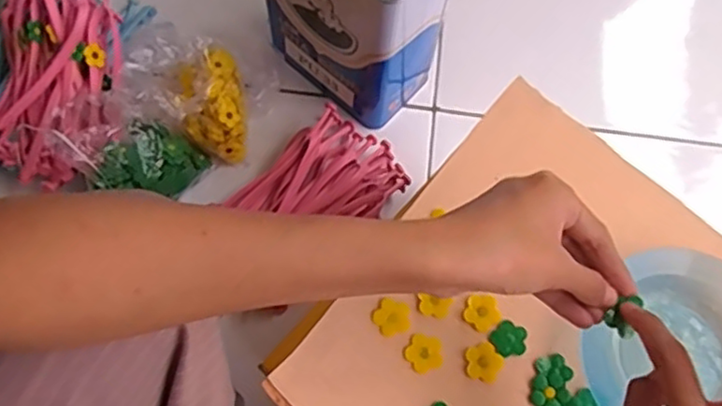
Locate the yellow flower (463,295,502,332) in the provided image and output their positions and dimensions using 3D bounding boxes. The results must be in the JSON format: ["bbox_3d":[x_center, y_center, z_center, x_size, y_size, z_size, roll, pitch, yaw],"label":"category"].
[{"bbox_3d":[0.080,0.071,0.424,0.024,0.004,0.023,1,72,-2],"label":"yellow flower"}]

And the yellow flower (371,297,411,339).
[{"bbox_3d":[0.020,0.075,0.420,0.024,0.004,0.024,1,72,-2],"label":"yellow flower"}]

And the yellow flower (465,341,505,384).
[{"bbox_3d":[0.080,0.102,0.413,0.024,0.004,0.025,1,72,-2],"label":"yellow flower"}]

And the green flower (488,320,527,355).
[{"bbox_3d":[0.096,0.088,0.419,0.024,0.004,0.021,8,72,0],"label":"green flower"}]

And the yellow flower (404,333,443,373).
[{"bbox_3d":[0.040,0.096,0.414,0.024,0.004,0.023,1,72,-2],"label":"yellow flower"}]

